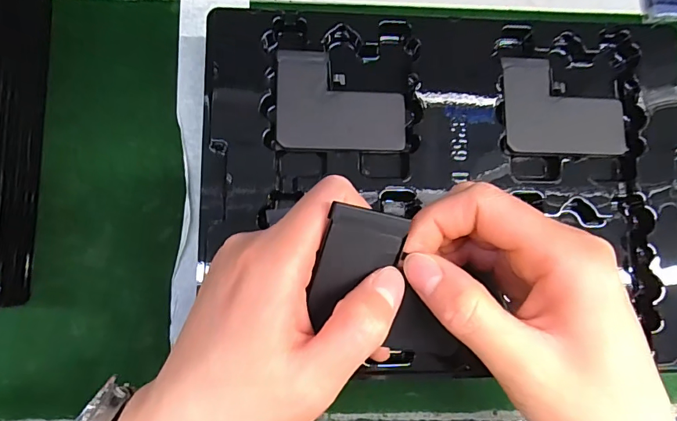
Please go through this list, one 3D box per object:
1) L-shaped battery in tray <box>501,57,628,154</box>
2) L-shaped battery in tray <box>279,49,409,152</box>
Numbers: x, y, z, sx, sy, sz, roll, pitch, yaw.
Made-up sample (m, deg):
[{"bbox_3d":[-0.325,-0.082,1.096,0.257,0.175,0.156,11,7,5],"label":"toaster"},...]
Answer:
[{"bbox_3d":[0.139,-0.064,0.270,0.075,0.004,0.058,0,86,-3],"label":"L-shaped battery in tray"},{"bbox_3d":[0.002,-0.065,0.260,0.075,0.005,0.057,1,86,-3],"label":"L-shaped battery in tray"}]

